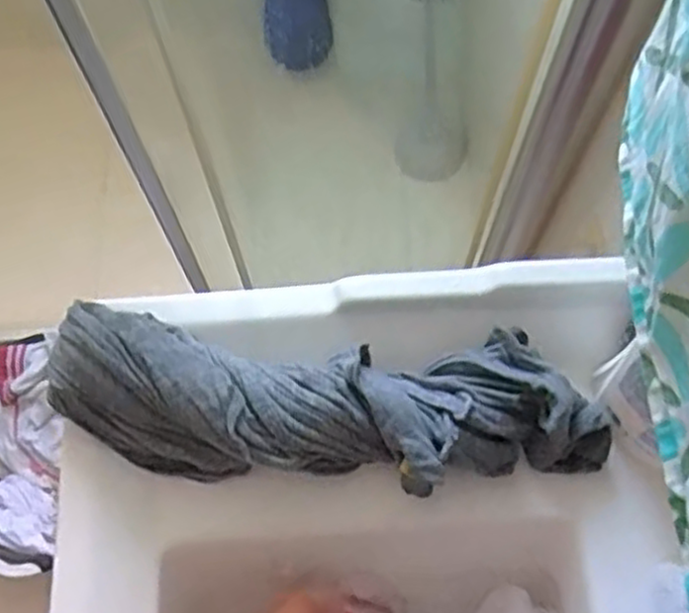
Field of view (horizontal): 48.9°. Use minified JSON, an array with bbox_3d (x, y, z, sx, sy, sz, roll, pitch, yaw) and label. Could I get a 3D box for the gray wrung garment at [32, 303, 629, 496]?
[{"bbox_3d":[-0.007,0.061,0.502,0.365,0.069,0.106,2,69,2],"label":"gray wrung garment"}]

